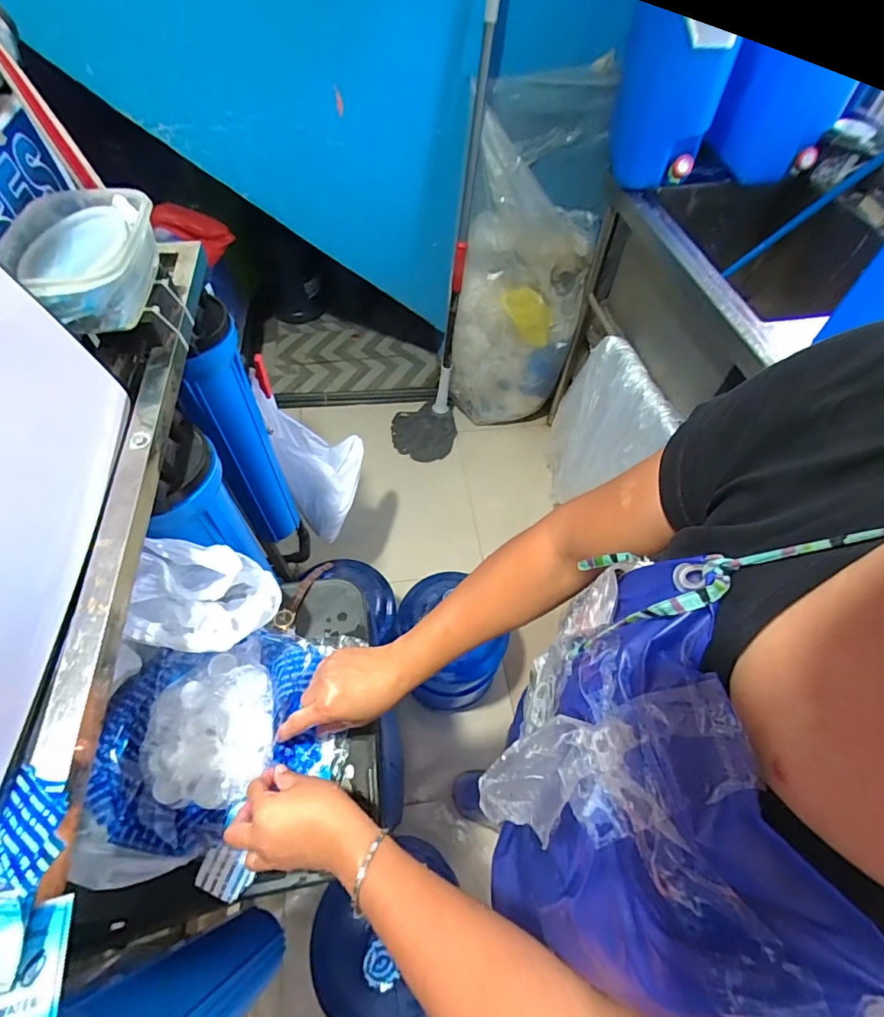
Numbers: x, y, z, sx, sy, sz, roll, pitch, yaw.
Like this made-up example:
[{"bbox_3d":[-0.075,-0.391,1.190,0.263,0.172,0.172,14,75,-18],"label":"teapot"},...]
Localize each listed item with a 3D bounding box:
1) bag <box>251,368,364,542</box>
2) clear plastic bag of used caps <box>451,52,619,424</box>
[{"bbox_3d":[-0.315,-0.091,1.027,0.074,0.356,0.256,16,83,40],"label":"bag"},{"bbox_3d":[0.268,-0.723,1.498,0.361,0.884,0.392,14,58,8],"label":"clear plastic bag of used caps"}]

